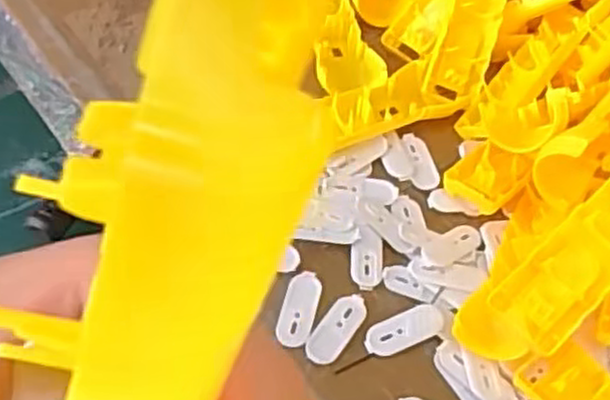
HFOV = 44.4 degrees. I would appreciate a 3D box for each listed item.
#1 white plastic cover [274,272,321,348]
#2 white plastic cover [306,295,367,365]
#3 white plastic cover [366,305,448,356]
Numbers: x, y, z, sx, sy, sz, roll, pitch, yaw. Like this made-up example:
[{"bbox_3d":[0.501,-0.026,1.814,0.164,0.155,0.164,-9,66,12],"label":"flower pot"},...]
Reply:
[{"bbox_3d":[-0.004,0.065,0.447,0.022,0.007,0.049,11,57,6],"label":"white plastic cover"},{"bbox_3d":[0.019,0.075,0.437,0.020,0.006,0.050,32,61,18],"label":"white plastic cover"},{"bbox_3d":[0.059,0.077,0.441,0.049,0.004,0.022,-19,59,-13],"label":"white plastic cover"}]

